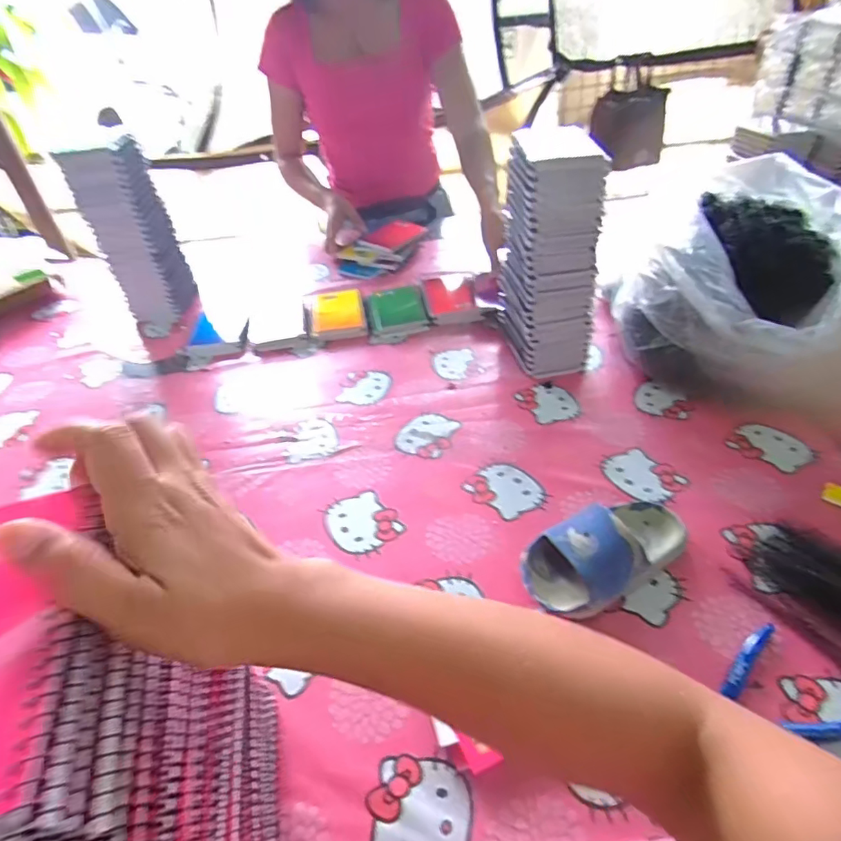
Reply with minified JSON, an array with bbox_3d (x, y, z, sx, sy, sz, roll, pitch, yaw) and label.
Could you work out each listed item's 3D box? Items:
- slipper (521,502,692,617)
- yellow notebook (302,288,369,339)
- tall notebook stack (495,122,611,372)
[{"bbox_3d":[0.174,0.114,0.483,0.177,0.061,0.085,-27,45,-24],"label":"slipper"},{"bbox_3d":[-0.145,-0.181,0.891,0.098,0.021,0.137,-9,40,-5],"label":"yellow notebook"},{"bbox_3d":[0.172,-0.229,0.708,0.118,0.291,0.174,-2,40,4],"label":"tall notebook stack"}]

